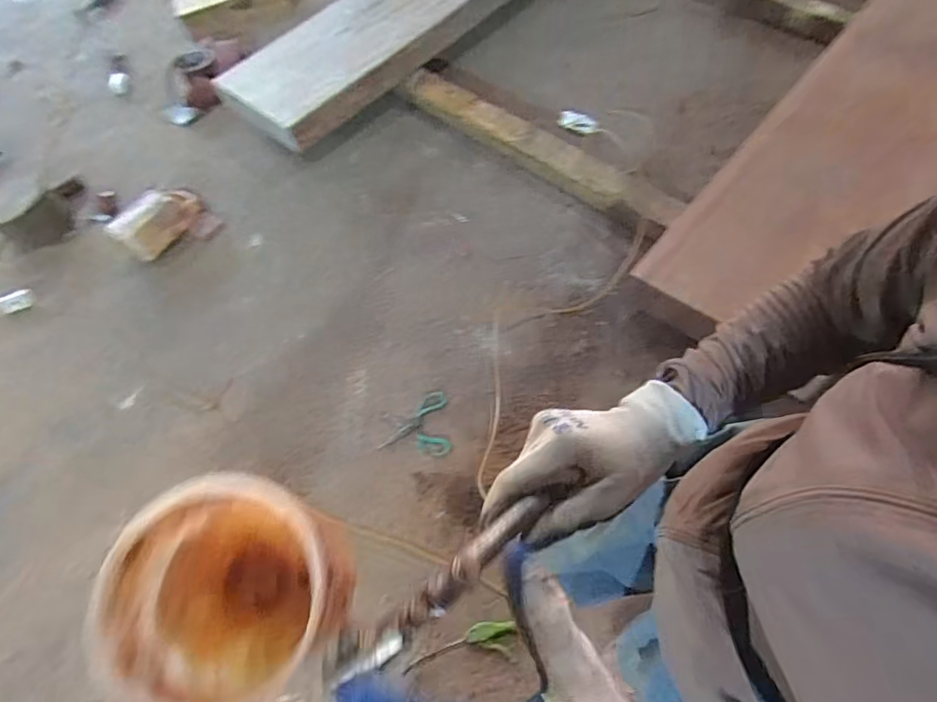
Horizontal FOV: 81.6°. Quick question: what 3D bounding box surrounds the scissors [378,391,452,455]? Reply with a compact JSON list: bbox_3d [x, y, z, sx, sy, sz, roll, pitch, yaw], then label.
[{"bbox_3d":[-0.153,0.211,1.534,0.193,0.015,0.193,-7,60,1],"label":"scissors"}]

